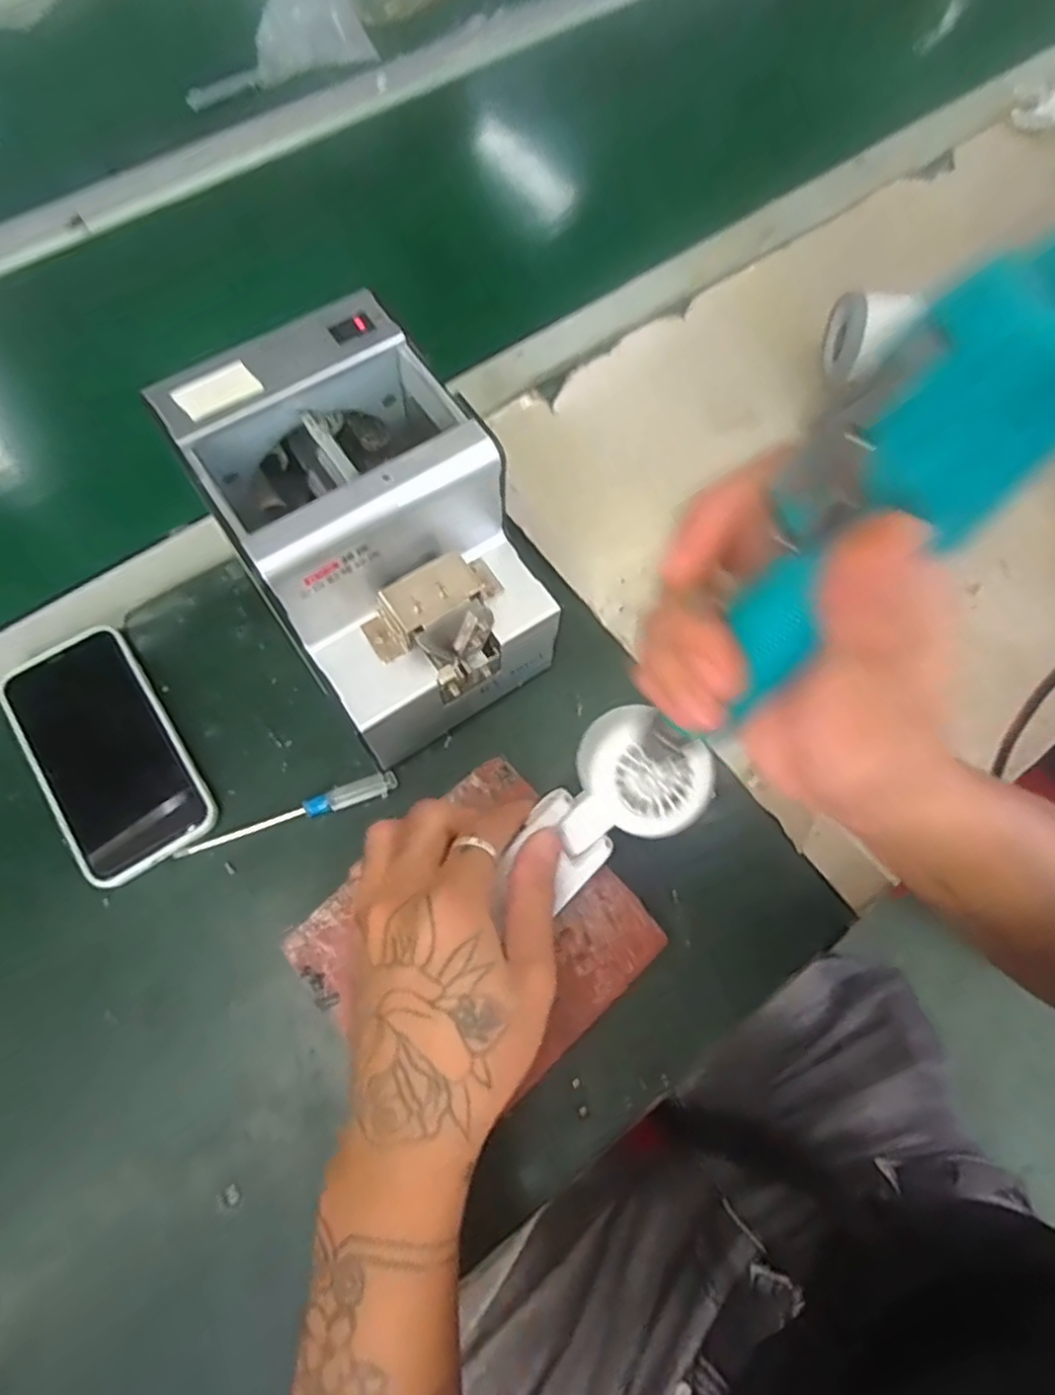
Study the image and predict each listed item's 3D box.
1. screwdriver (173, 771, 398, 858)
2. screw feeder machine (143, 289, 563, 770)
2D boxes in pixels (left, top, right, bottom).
[{"bbox_3d":[-0.134,0.066,0.405,0.122,0.008,0.014,-19,70,-9],"label":"screwdriver"},{"bbox_3d":[-0.079,-0.078,0.389,0.119,0.149,0.169,-32,73,-13],"label":"screw feeder machine"}]

